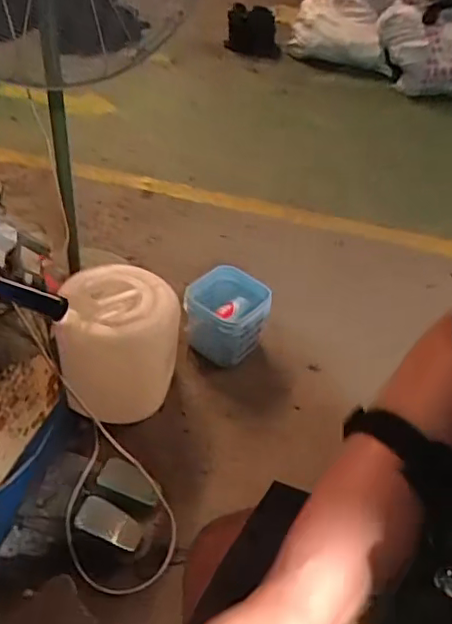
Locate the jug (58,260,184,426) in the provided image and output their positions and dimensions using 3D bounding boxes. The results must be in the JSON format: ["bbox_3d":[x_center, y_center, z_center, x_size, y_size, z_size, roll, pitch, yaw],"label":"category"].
[{"bbox_3d":[-0.268,0.077,1.475,0.289,0.283,0.276,-2,43,-7],"label":"jug"}]

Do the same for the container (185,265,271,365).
[{"bbox_3d":[-0.002,0.021,1.691,0.241,0.225,0.207,10,43,5],"label":"container"}]

